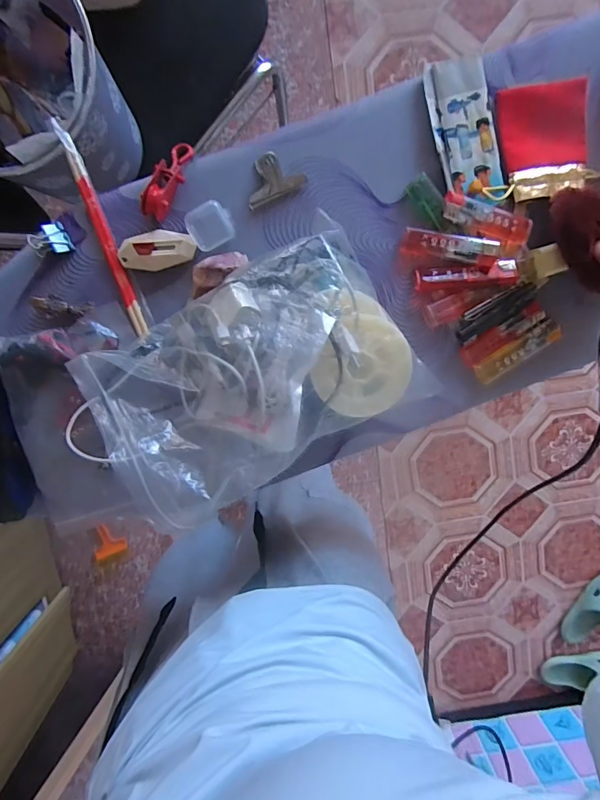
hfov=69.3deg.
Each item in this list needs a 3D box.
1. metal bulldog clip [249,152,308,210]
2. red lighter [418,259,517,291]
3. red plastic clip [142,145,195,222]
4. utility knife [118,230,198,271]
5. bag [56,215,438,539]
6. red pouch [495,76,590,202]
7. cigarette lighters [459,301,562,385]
[{"bbox_3d":[-0.025,-0.193,0.372,0.054,0.022,0.035,-27,99,1],"label":"metal bulldog clip"},{"bbox_3d":[0.150,-0.112,0.393,0.085,0.018,0.021,-6,99,-2],"label":"red lighter"},{"bbox_3d":[-0.112,-0.188,0.369,0.021,0.016,0.073,22,77,-6],"label":"red plastic clip"},{"bbox_3d":[-0.124,-0.130,0.377,0.065,0.008,0.030,-13,99,-1],"label":"utility knife"},{"bbox_3d":[-0.048,-0.011,0.350,0.277,0.079,0.163,-32,99,2],"label":"bag"},{"bbox_3d":[0.218,-0.229,0.381,0.078,0.013,0.093,-12,99,-1],"label":"red pouch"},{"bbox_3d":[0.197,-0.054,0.408,0.085,0.009,0.045,-34,99,2],"label":"cigarette lighters"}]

